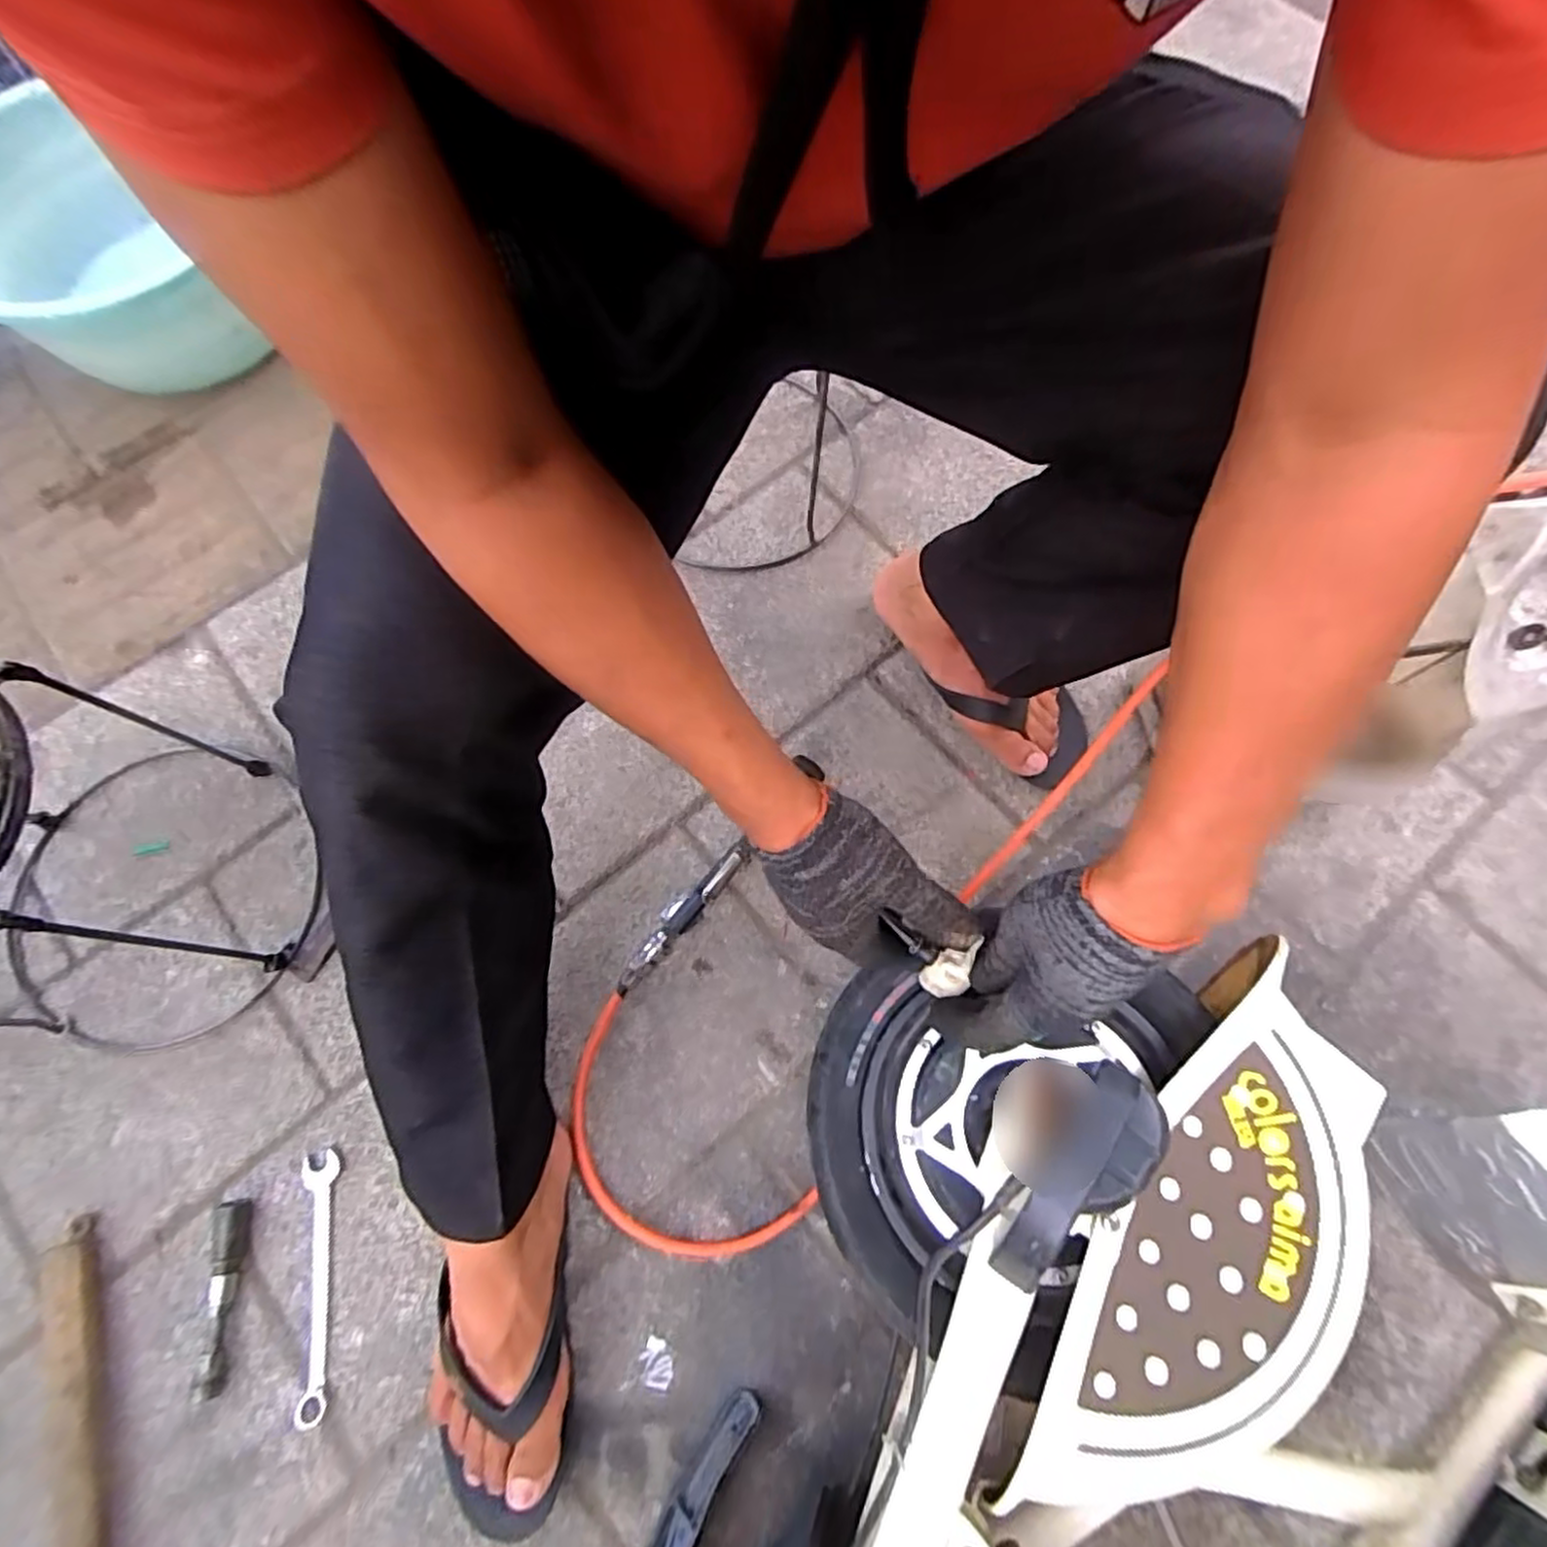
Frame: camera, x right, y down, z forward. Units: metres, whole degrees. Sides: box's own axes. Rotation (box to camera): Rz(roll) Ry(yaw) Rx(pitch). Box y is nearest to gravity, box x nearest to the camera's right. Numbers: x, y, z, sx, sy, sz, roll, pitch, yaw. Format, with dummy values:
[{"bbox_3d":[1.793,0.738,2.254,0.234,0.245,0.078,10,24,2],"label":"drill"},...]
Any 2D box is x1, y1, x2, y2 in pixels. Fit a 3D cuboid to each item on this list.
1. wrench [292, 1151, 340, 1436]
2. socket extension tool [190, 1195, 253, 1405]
[{"bbox_3d":[-0.373,0.413,0.588,0.028,0.011,0.188,-9,72,-2],"label":"wrench"},{"bbox_3d":[-0.442,0.419,0.580,0.024,0.023,0.132,-5,72,-1],"label":"socket extension tool"}]

